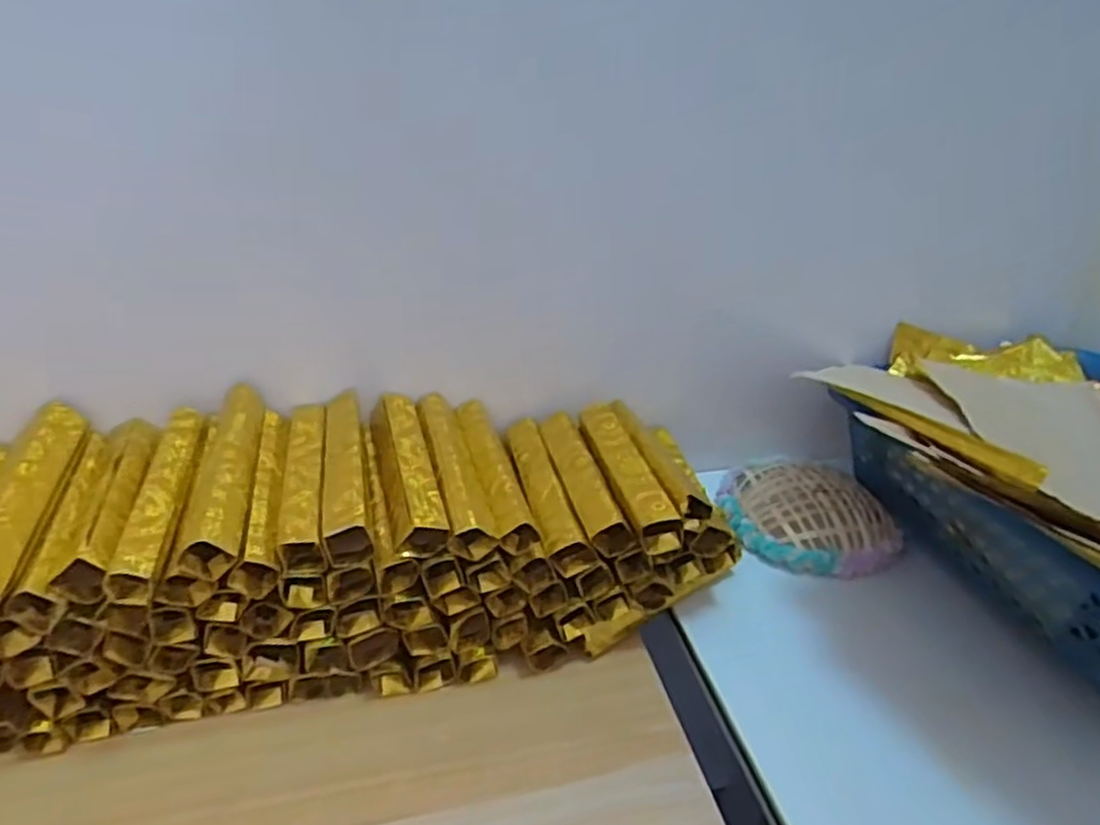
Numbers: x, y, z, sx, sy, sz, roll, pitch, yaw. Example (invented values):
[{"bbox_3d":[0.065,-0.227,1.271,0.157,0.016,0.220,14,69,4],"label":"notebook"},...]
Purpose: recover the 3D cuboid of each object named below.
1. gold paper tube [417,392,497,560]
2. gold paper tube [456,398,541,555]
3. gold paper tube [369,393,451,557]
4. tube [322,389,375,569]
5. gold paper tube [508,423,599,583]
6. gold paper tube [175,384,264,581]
[{"bbox_3d":[-0.057,0.032,0.444,0.026,0.024,0.136,-6,34,-15],"label":"gold paper tube"},{"bbox_3d":[-0.033,0.031,0.454,0.025,0.022,0.132,-6,34,-15],"label":"gold paper tube"},{"bbox_3d":[-0.083,0.032,0.432,0.029,0.025,0.130,-6,34,-16],"label":"gold paper tube"},{"bbox_3d":[-0.115,0.027,0.421,0.023,0.021,0.129,-5,34,-14],"label":"tube"},{"bbox_3d":[-0.005,0.044,0.464,0.026,0.021,0.132,-6,34,-15],"label":"gold paper tube"},{"bbox_3d":[-0.169,0.029,0.397,0.026,0.020,0.128,-3,33,-12],"label":"gold paper tube"}]

